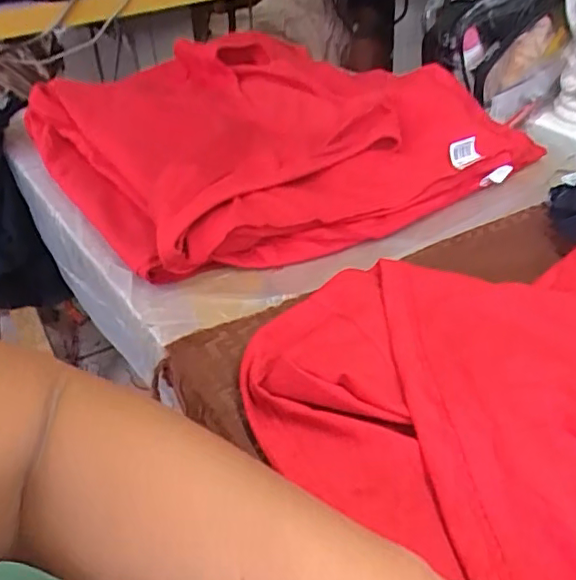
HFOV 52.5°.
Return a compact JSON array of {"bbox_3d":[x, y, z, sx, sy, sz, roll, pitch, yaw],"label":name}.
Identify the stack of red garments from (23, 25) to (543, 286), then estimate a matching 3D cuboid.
[{"bbox_3d":[-0.039,-0.182,0.649,0.401,0.076,0.435,-23,44,-24],"label":"stack of red garments"}]

